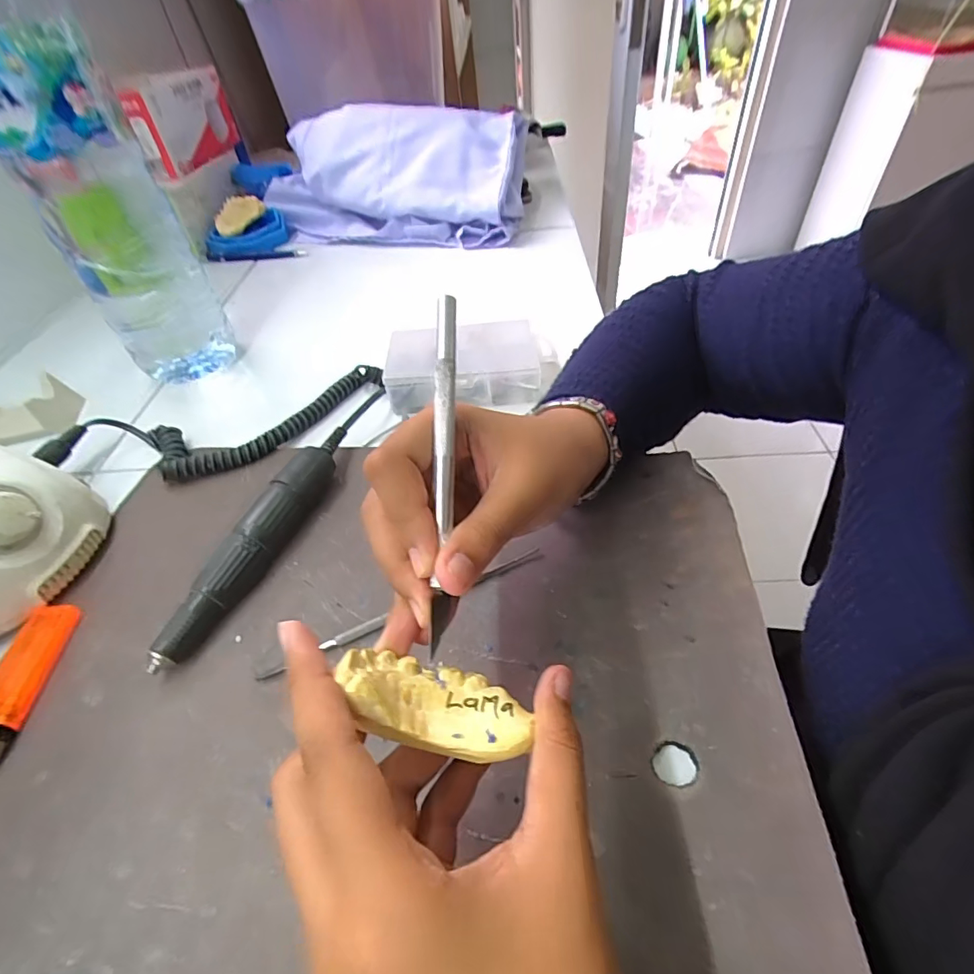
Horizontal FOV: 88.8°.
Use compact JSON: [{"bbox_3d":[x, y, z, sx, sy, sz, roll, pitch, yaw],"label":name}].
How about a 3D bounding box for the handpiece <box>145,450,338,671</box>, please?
[{"bbox_3d":[-0.131,0.035,0.285,0.026,0.031,0.143,14,50,16],"label":"handpiece"}]

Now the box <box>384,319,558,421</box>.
[{"bbox_3d":[-0.013,-0.097,0.398,0.126,0.039,0.068,-3,47,1],"label":"box"}]

